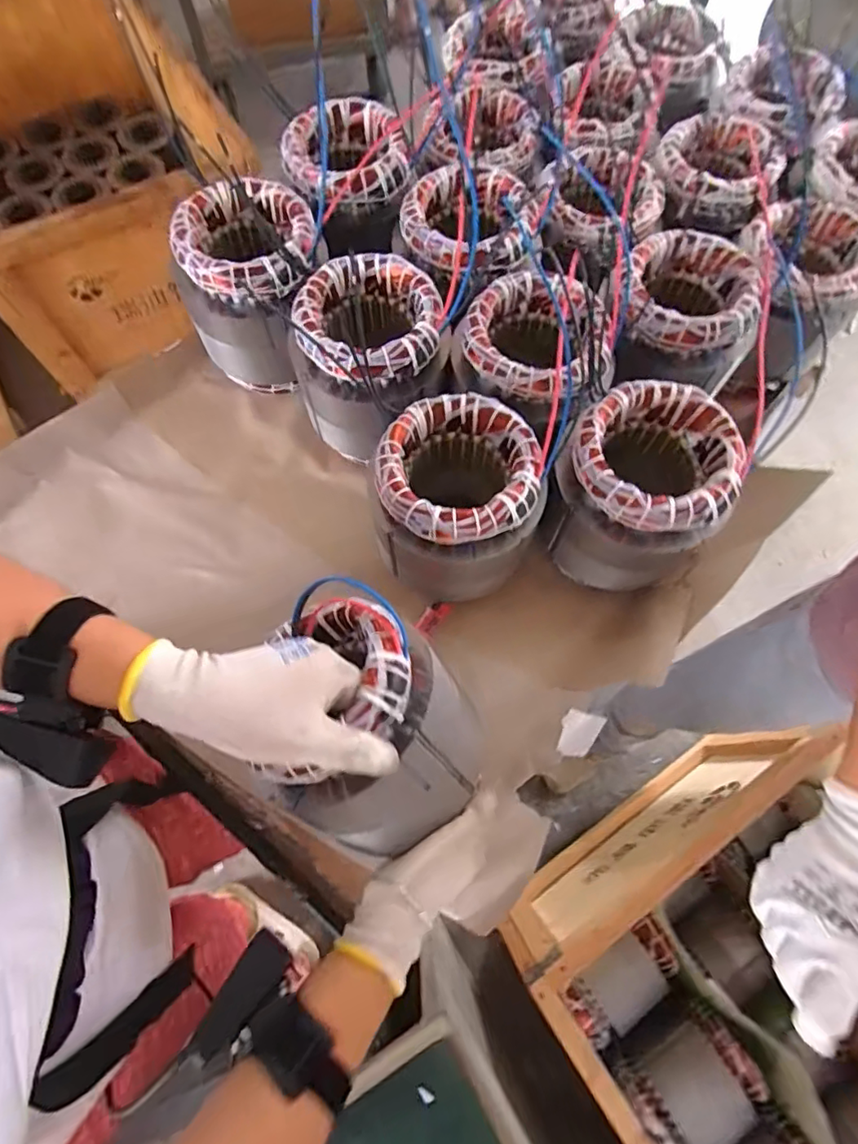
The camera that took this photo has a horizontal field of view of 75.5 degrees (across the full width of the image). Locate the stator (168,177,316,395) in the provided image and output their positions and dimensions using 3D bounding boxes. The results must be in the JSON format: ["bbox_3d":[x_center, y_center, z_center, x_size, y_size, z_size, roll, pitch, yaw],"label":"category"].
[{"bbox_3d":[-0.178,-0.297,0.601,0.128,0.164,0.134,0,70,-1],"label":"stator"}]

